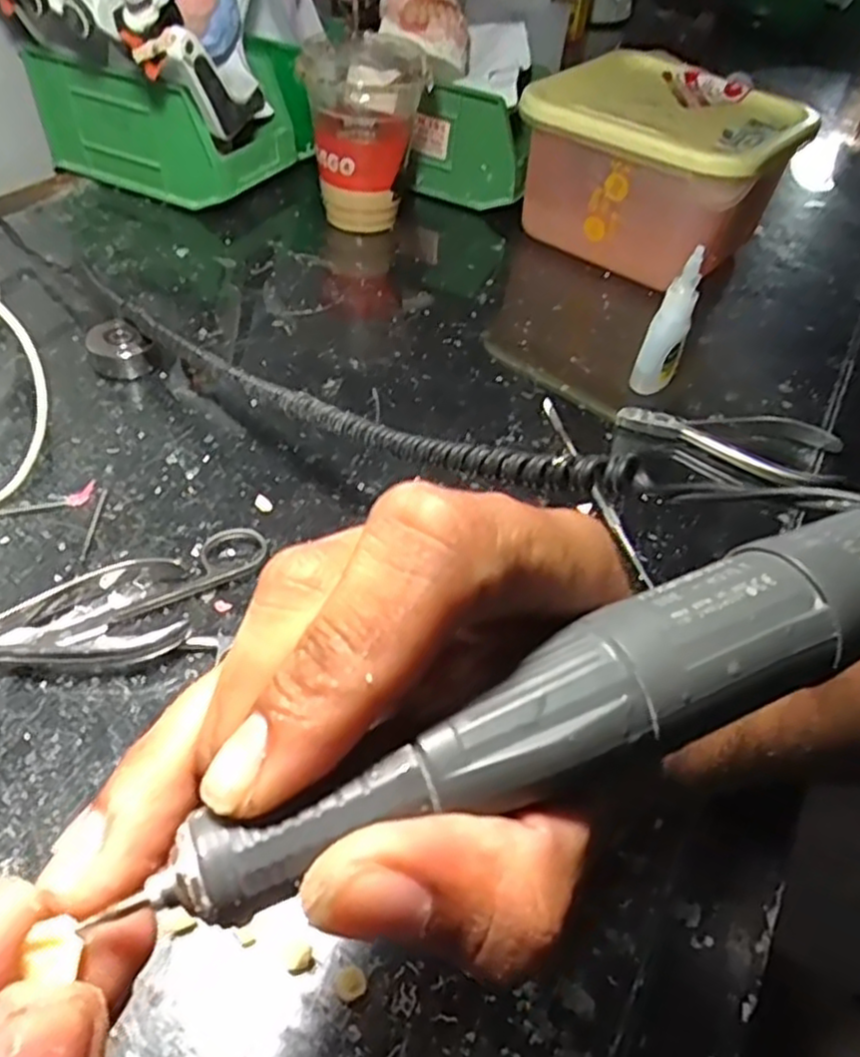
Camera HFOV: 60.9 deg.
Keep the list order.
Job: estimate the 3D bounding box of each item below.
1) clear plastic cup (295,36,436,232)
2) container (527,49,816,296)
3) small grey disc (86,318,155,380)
[{"bbox_3d":[-0.048,-0.292,0.544,0.086,0.113,0.101,3,47,-4],"label":"clear plastic cup"},{"bbox_3d":[0.174,-0.258,0.537,0.164,0.104,0.167,36,53,25],"label":"container"},{"bbox_3d":[-0.176,-0.102,0.415,0.033,0.022,0.027,-11,49,-16],"label":"small grey disc"}]

